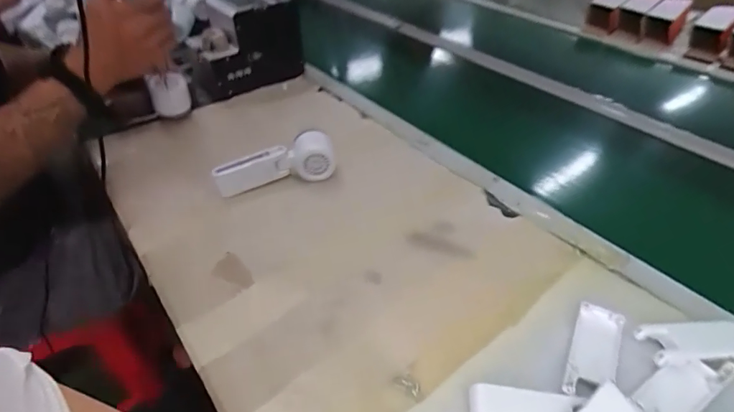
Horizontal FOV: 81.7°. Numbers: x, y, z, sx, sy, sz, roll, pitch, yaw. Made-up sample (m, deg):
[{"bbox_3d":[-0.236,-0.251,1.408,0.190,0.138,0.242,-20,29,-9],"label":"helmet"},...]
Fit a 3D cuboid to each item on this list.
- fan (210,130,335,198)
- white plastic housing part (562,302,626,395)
[{"bbox_3d":[-0.129,-0.060,0.595,0.166,0.058,0.053,-10,42,-11],"label":"fan"},{"bbox_3d":[0.210,0.133,0.391,0.039,0.006,0.105,21,45,22],"label":"white plastic housing part"}]

